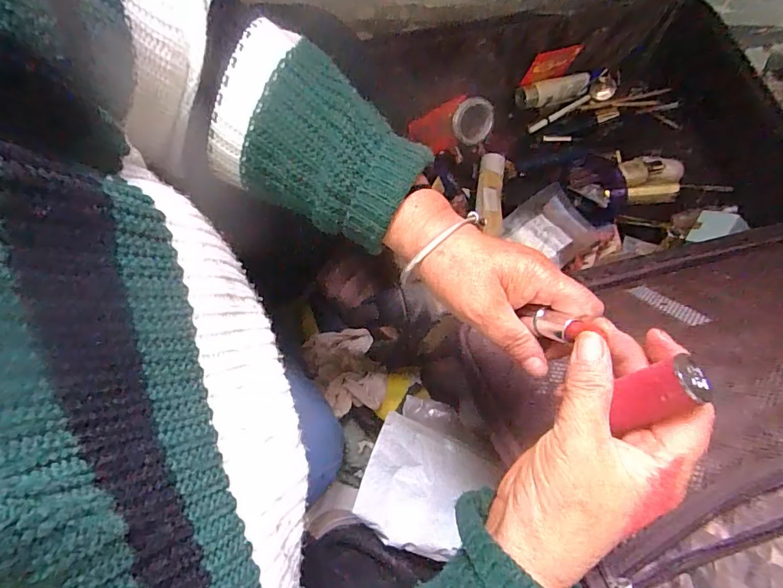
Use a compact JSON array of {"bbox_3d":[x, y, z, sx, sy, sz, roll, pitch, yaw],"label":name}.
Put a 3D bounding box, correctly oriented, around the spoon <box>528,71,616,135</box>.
[{"bbox_3d":[0.282,-0.293,0.732,0.140,0.028,0.026,-28,77,15],"label":"spoon"}]

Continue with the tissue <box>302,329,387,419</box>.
[{"bbox_3d":[-0.059,0.103,0.618,0.092,0.045,0.109,-19,77,-4],"label":"tissue"}]

